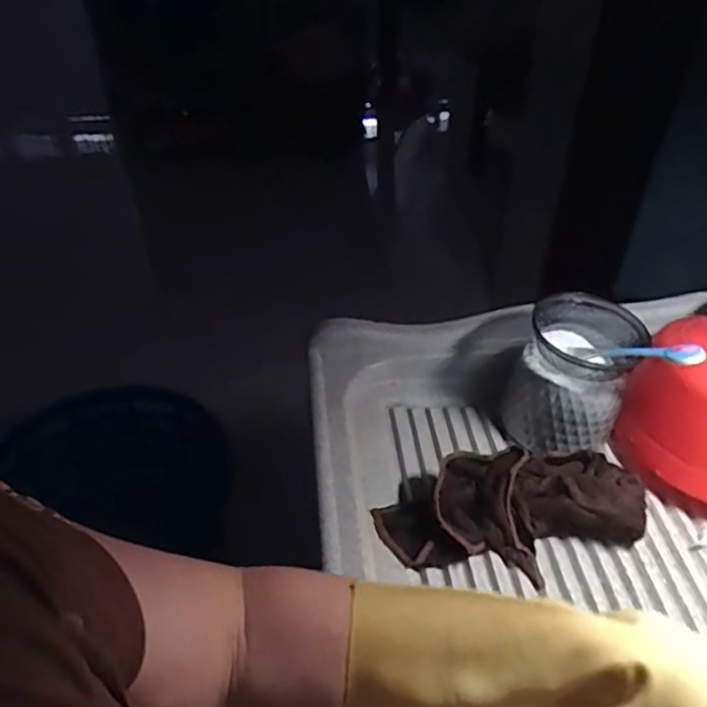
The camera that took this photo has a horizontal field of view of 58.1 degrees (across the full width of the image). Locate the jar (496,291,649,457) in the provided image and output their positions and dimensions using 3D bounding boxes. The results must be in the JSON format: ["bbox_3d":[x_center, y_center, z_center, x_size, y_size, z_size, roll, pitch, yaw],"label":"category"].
[{"bbox_3d":[0.199,0.019,0.585,0.116,0.108,0.106,5,42,7],"label":"jar"}]

